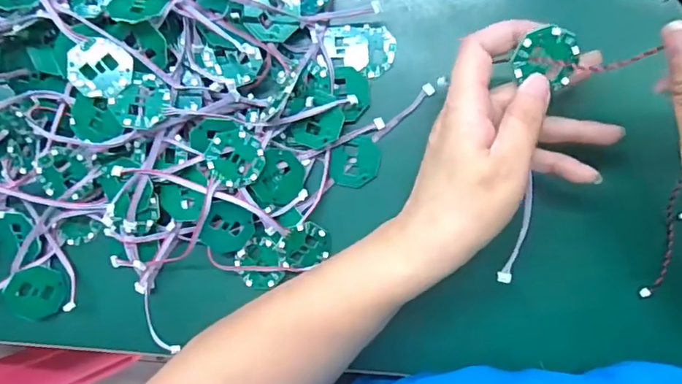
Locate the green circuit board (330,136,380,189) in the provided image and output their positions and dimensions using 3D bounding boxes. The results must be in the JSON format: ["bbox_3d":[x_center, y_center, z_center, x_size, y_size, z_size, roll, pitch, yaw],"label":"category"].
[{"bbox_3d":[0.009,-0.018,0.331,0.035,0.004,0.029,-28,88,4],"label":"green circuit board"}]

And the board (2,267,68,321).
[{"bbox_3d":[-0.207,0.069,0.345,0.036,0.004,0.036,24,85,-28],"label":"board"}]

